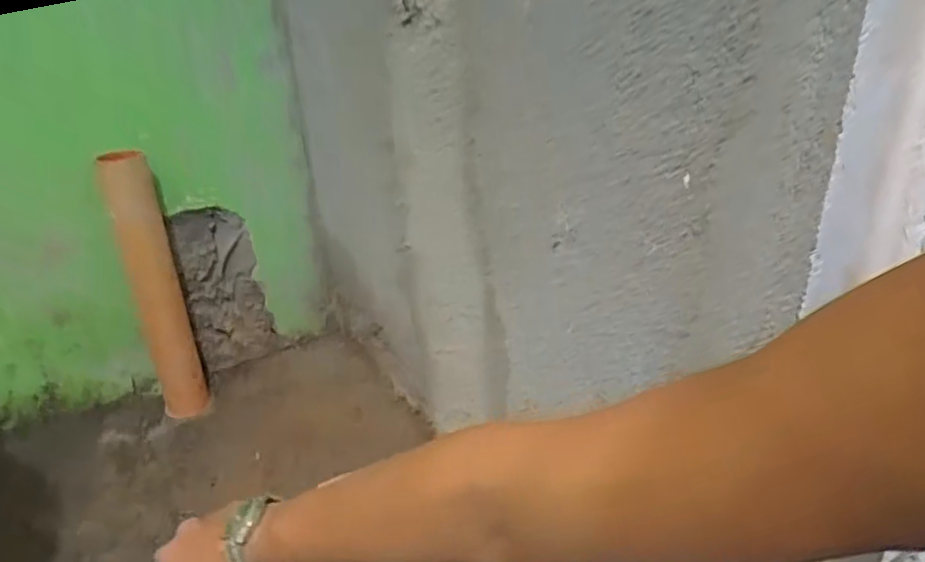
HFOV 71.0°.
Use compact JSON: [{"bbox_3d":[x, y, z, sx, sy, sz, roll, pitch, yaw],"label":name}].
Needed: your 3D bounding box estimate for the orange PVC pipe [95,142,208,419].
[{"bbox_3d":[-0.413,0.018,0.884,0.066,0.377,0.070,-14,29,-24],"label":"orange PVC pipe"}]

